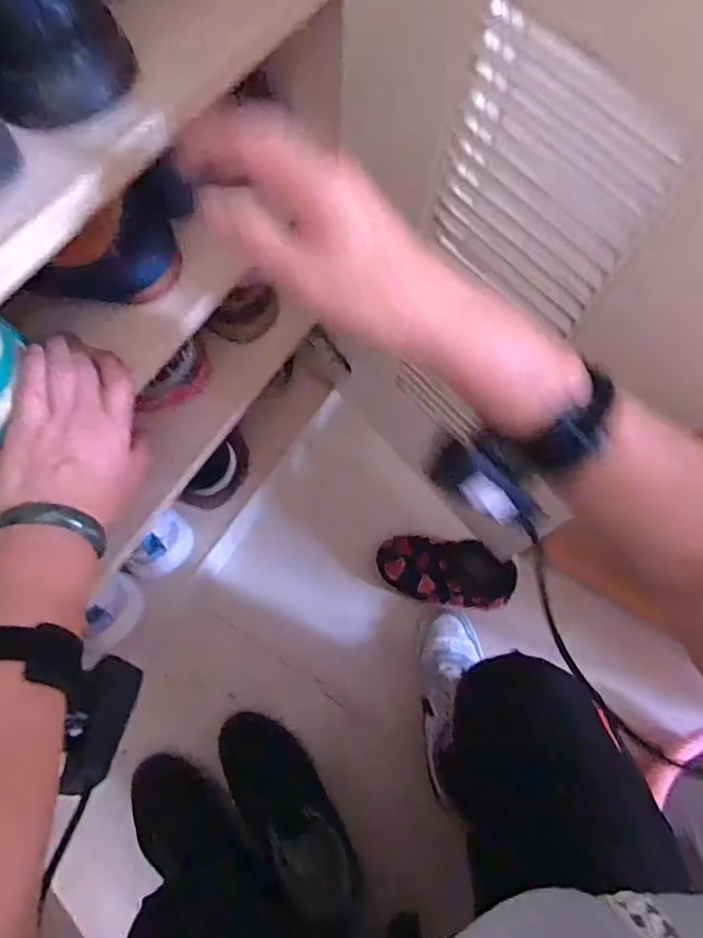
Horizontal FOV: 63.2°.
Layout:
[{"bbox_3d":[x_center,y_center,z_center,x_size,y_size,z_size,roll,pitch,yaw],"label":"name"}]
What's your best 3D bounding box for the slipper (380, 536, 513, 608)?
[{"bbox_3d":[0.136,0.148,0.835,0.196,0.065,0.094,9,69,1],"label":"slipper"}]

